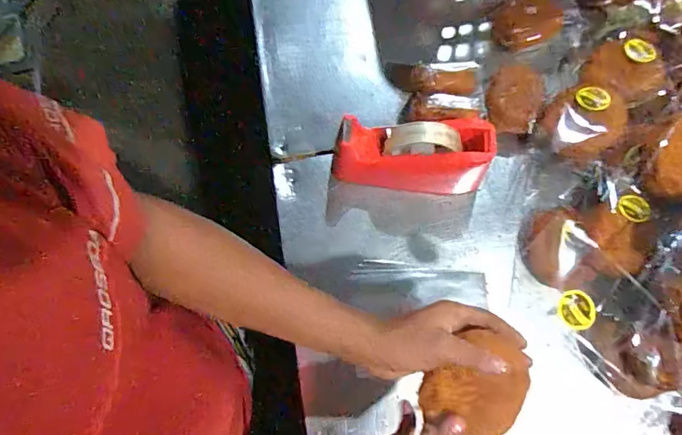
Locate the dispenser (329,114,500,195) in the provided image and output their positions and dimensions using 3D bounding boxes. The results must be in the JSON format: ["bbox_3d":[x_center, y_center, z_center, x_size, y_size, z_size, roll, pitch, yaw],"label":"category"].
[{"bbox_3d":[0.092,-0.082,0.640,0.198,0.114,0.072,2,78,-1],"label":"dispenser"}]

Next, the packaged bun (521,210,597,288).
[{"bbox_3d":[0.281,0.041,0.640,0.079,0.048,0.102,-7,78,-3],"label":"packaged bun"}]

